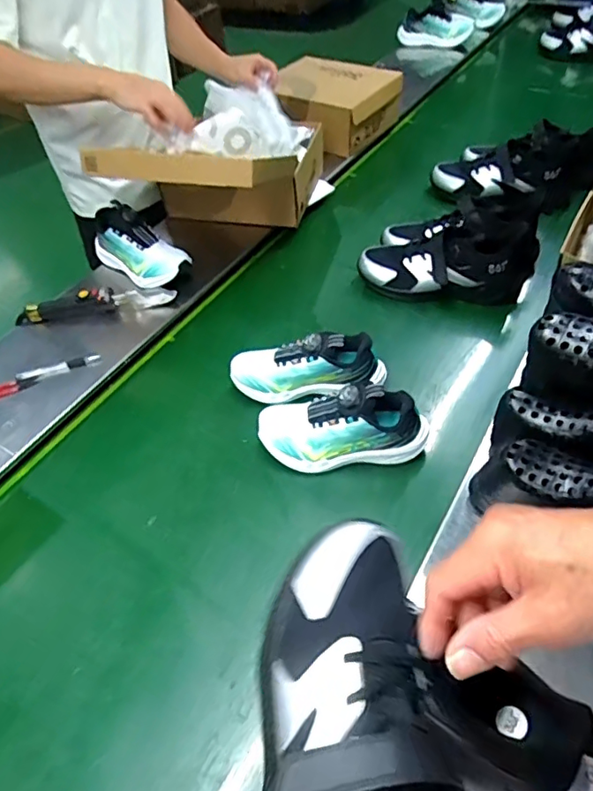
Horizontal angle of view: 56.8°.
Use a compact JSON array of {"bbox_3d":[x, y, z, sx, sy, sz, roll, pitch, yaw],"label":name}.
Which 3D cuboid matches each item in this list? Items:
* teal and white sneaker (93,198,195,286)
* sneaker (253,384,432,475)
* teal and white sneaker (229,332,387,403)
[{"bbox_3d":[-0.305,-0.283,1.030,0.216,0.106,0.079,24,54,25],"label":"teal and white sneaker"},{"bbox_3d":[0.064,0.045,0.749,0.232,0.117,0.078,0,47,5],"label":"sneaker"},{"bbox_3d":[0.019,-0.044,0.838,0.232,0.115,0.083,5,48,9],"label":"teal and white sneaker"}]

